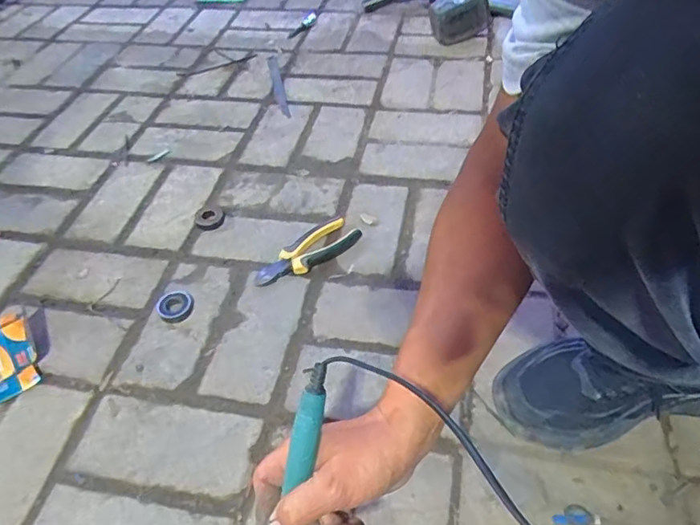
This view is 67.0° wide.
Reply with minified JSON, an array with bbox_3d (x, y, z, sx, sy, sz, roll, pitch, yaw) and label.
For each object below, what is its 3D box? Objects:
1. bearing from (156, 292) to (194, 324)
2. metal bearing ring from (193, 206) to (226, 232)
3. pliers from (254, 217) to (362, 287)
[{"bbox_3d":[-0.218,0.056,0.661,0.044,0.011,0.041,-20,50,-14],"label":"bearing"},{"bbox_3d":[-0.208,-0.068,0.785,0.044,0.012,0.049,-20,50,-14],"label":"metal bearing ring"},{"bbox_3d":[-0.057,-0.013,0.717,0.155,0.018,0.058,-38,57,-26],"label":"pliers"}]

